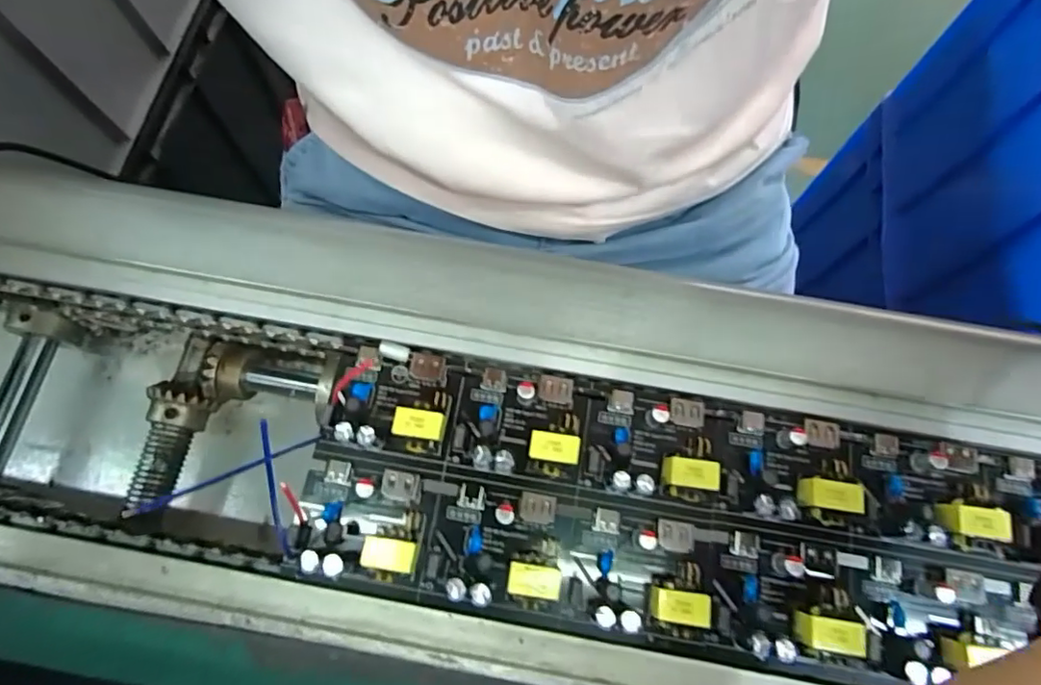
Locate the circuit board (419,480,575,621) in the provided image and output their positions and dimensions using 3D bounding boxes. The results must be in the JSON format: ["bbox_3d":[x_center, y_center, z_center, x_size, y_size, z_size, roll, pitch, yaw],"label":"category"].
[{"bbox_3d":[-0.008,0.075,0.208,0.052,0.015,0.040,9,73,1],"label":"circuit board"}]

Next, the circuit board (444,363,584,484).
[{"bbox_3d":[-0.001,0.031,0.221,0.051,0.017,0.040,9,73,1],"label":"circuit board"}]

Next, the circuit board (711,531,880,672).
[{"bbox_3d":[0.102,0.092,0.203,0.053,0.020,0.040,8,73,1],"label":"circuit board"}]

